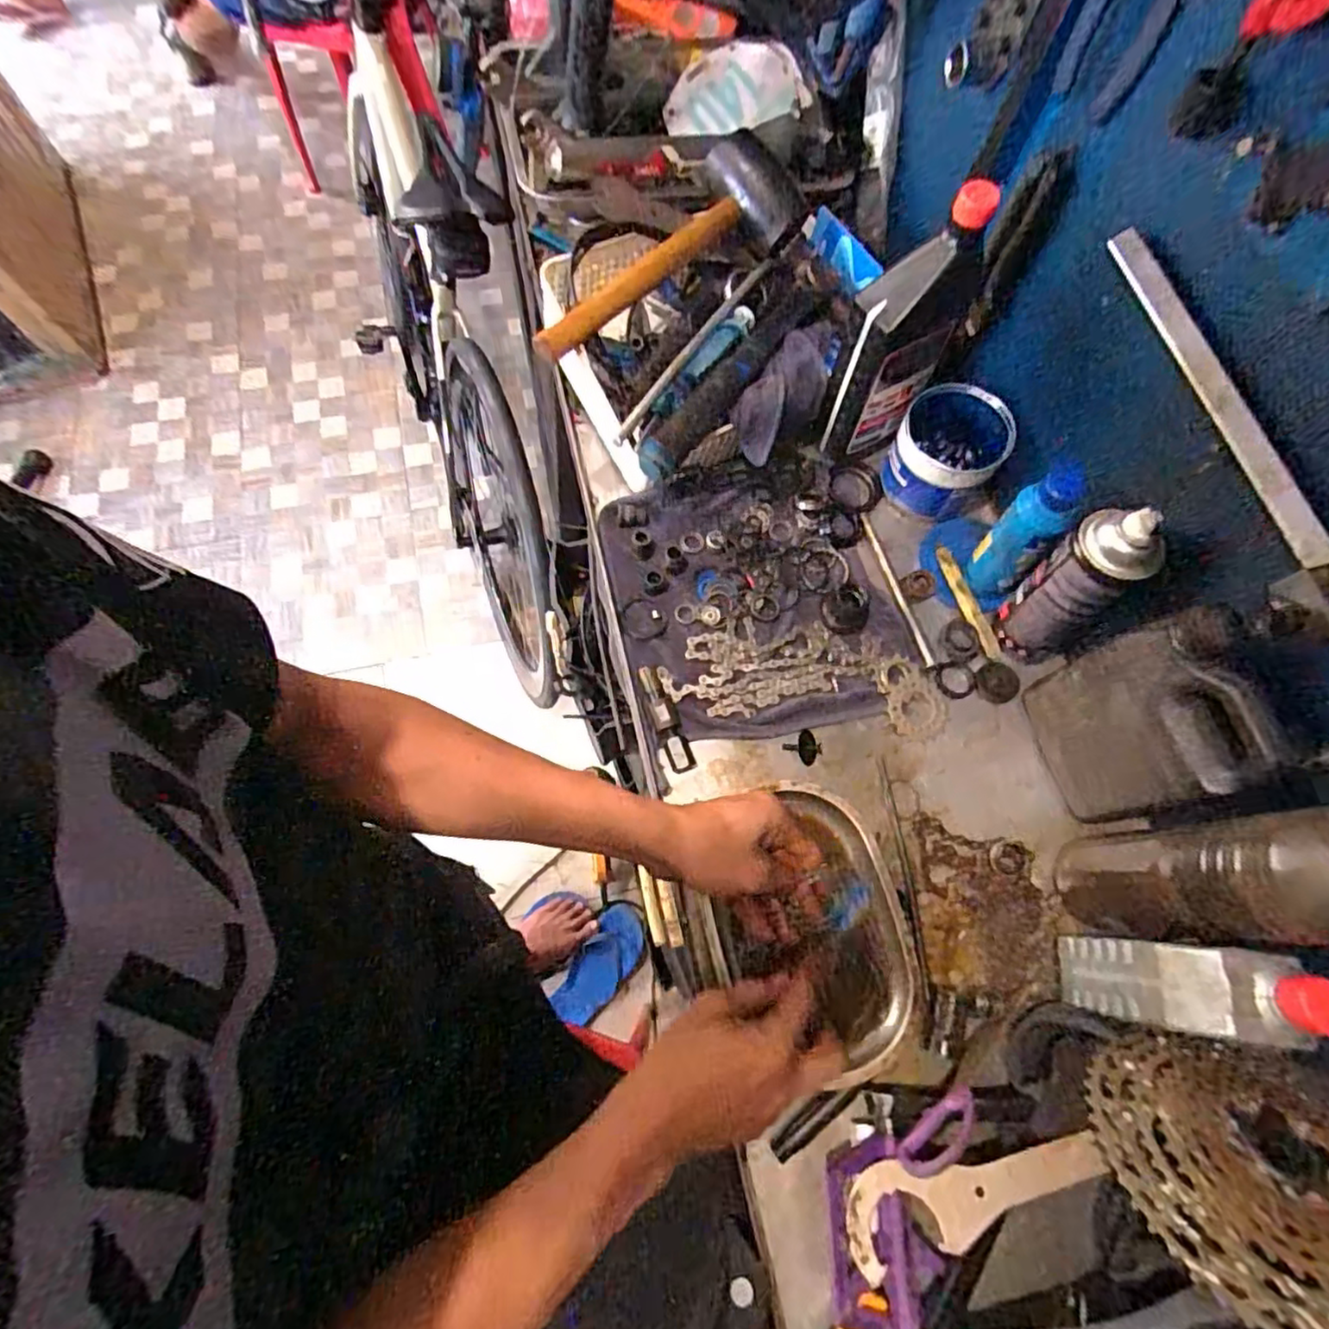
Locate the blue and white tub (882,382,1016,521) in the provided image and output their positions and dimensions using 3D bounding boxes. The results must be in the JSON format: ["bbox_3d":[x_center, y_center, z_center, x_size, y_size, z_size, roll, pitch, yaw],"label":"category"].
[{"bbox_3d":[0.280,-0.213,0.675,0.092,0.094,0.099,1,68,-3],"label":"blue and white tub"}]

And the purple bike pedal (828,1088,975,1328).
[{"bbox_3d":[0.156,0.370,0.460,0.088,0.058,0.148,12,68,2],"label":"purple bike pedal"}]

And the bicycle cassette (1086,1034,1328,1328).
[{"bbox_3d":[0.385,0.335,0.426,0.182,0.042,0.169,-2,32,1],"label":"bicycle cassette"}]

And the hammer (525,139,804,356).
[{"bbox_3d":[0.018,-0.393,0.653,0.097,0.060,0.339,36,71,11],"label":"hammer"}]

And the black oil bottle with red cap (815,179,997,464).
[{"bbox_3d":[0.209,-0.290,0.615,0.094,0.249,0.056,-30,73,-14],"label":"black oil bottle with red cap"}]

